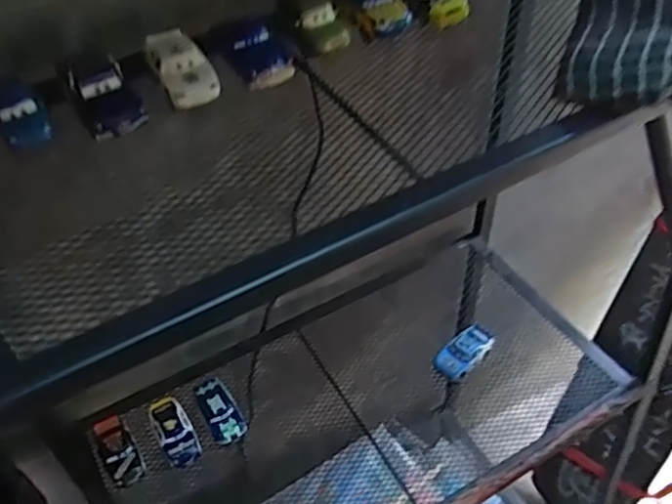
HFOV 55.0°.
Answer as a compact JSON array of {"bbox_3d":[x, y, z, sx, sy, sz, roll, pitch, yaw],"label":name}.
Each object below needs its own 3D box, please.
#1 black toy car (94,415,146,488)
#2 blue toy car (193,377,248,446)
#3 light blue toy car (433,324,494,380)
[{"bbox_3d":[-0.216,0.197,0.640,0.033,0.019,0.070,-26,64,-21],"label":"black toy car"},{"bbox_3d":[-0.124,0.168,0.687,0.036,0.022,0.073,-25,50,-20],"label":"blue toy car"},{"bbox_3d":[0.144,0.111,0.725,0.076,0.018,0.036,-33,53,-26],"label":"light blue toy car"}]

